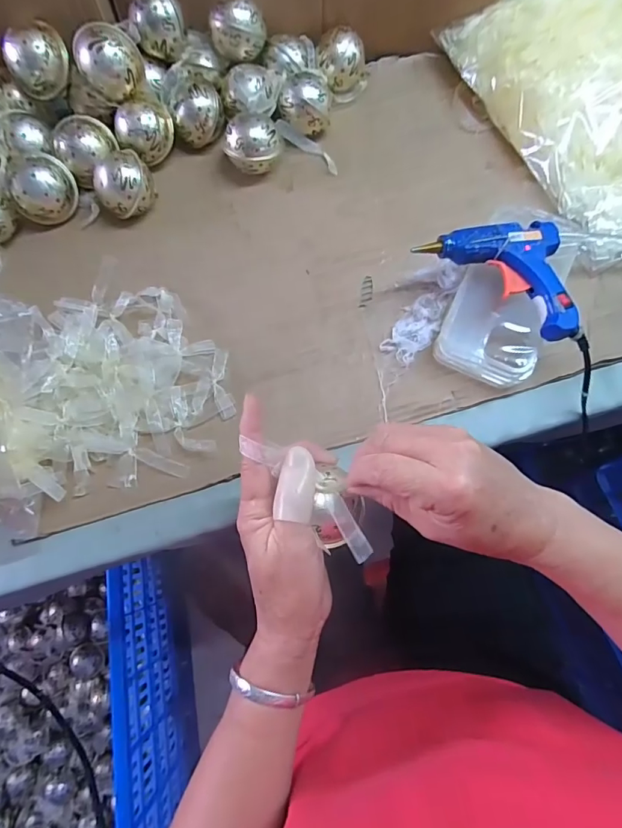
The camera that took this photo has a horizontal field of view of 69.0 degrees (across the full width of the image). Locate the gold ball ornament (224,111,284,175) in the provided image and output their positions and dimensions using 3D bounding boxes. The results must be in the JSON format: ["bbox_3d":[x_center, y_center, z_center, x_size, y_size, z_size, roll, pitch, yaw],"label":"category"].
[{"bbox_3d":[-0.057,-0.265,0.449,0.058,0.047,0.048,2,75,1],"label":"gold ball ornament"}]

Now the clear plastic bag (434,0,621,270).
[{"bbox_3d":[0.300,-0.317,0.444,0.213,0.075,0.290,-28,76,-7],"label":"clear plastic bag"}]

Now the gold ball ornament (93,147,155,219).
[{"bbox_3d":[-0.181,-0.224,0.437,0.051,0.049,0.057,-31,77,-8],"label":"gold ball ornament"}]

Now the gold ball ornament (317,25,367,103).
[{"bbox_3d":[0.033,-0.363,0.473,0.051,0.048,0.044,-3,75,-1],"label":"gold ball ornament"}]

